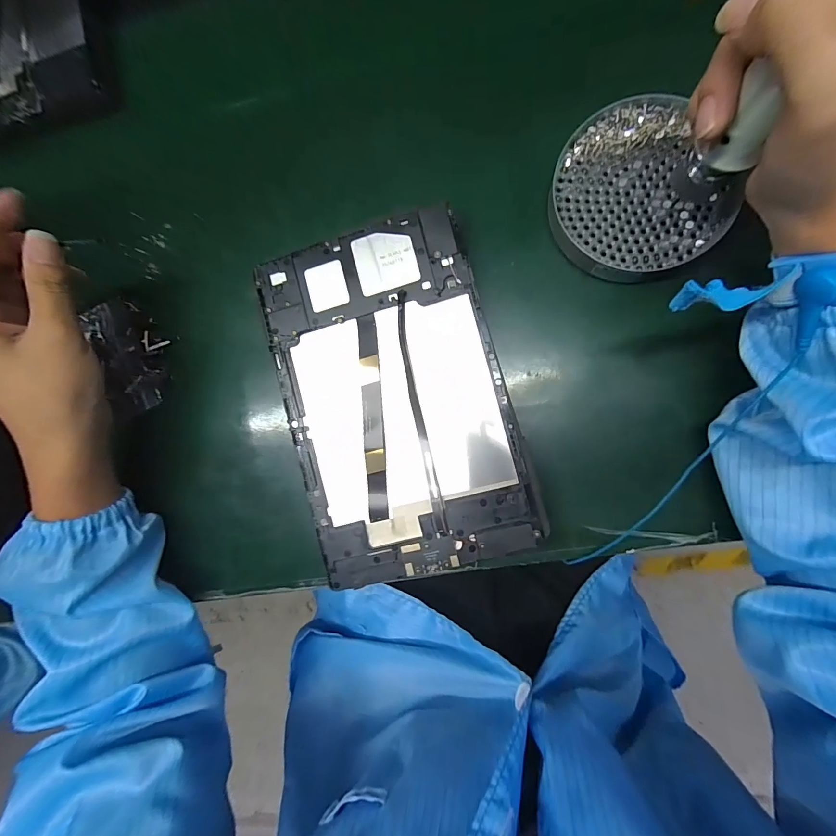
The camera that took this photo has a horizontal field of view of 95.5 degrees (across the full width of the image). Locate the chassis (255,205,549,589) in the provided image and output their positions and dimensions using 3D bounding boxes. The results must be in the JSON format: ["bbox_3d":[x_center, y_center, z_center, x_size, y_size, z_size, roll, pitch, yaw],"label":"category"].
[{"bbox_3d":[-0.017,-0.013,0.265,0.148,0.012,0.236,-16,87,8],"label":"chassis"}]

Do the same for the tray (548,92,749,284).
[{"bbox_3d":[0.146,-0.151,0.258,0.107,0.013,0.113,0,90,8],"label":"tray"}]

